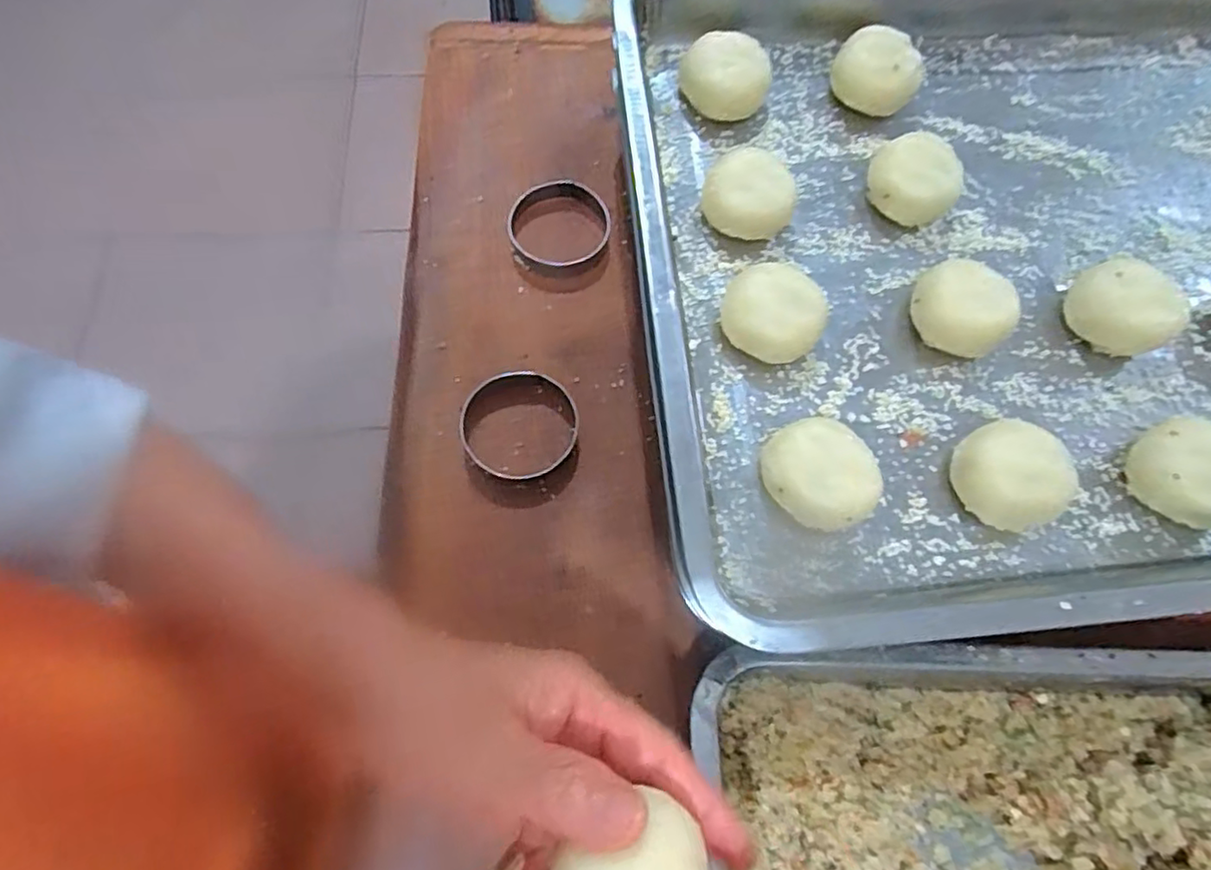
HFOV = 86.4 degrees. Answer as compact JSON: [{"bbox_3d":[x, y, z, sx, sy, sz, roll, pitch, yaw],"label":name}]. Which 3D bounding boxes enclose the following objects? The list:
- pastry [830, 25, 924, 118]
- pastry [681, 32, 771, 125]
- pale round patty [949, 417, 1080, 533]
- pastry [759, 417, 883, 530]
[{"bbox_3d":[0.169,-0.226,0.402,0.051,0.034,0.051,23,69,7],"label":"pastry"},{"bbox_3d":[0.072,-0.214,0.390,0.052,0.037,0.044,19,69,5],"label":"pastry"},{"bbox_3d":[0.197,0.021,0.313,0.043,0.029,0.052,-34,73,-14],"label":"pale round patty"},{"bbox_3d":[0.101,0.020,0.307,0.044,0.033,0.053,-33,73,-14],"label":"pastry"}]

